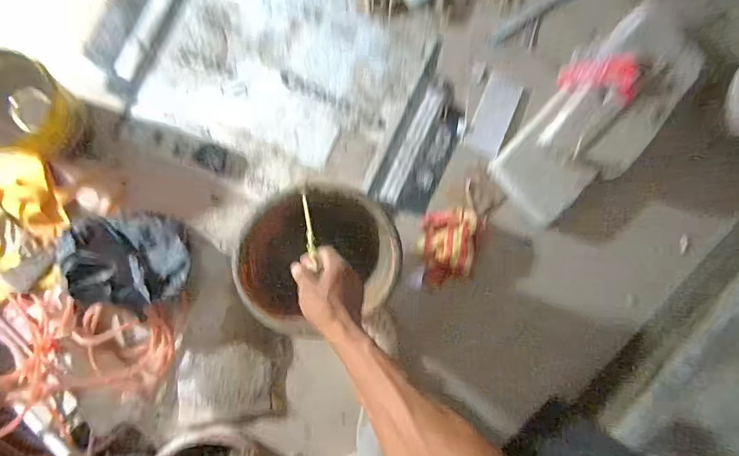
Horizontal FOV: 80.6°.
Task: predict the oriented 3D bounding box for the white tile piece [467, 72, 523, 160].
[{"bbox_3d":[0.312,-0.281,1.093,0.085,0.013,0.203,22,88,7],"label":"white tile piece"}]

